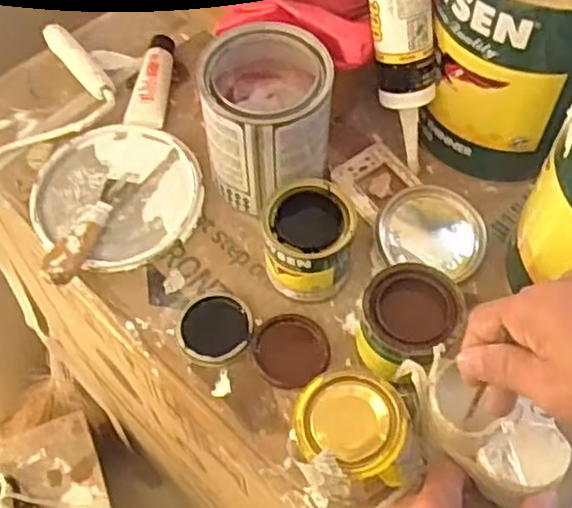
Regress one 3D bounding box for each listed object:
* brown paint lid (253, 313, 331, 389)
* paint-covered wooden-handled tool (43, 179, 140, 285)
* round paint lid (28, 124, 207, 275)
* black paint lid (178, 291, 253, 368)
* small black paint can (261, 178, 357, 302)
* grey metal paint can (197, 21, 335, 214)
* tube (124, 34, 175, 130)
[{"bbox_3d":[0.005,0.075,0.568,0.061,0.014,0.059,0,59,1],"label":"brown paint lid"},{"bbox_3d":[-0.169,-0.023,0.611,0.027,0.028,0.118,20,61,13],"label":"paint-covered wooden-handled tool"},{"bbox_3d":[-0.150,-0.055,0.646,0.152,0.016,0.138,37,66,21],"label":"round paint lid"},{"bbox_3d":[-0.058,0.059,0.582,0.060,0.010,0.064,-12,59,-6],"label":"black paint lid"},{"bbox_3d":[0.018,-0.013,0.579,0.070,0.077,0.079,6,59,5],"label":"small black paint can"},{"bbox_3d":[-0.014,-0.111,0.604,0.101,0.123,0.105,0,59,1],"label":"grey metal paint can"},{"bbox_3d":[-0.128,-0.168,0.696,0.034,0.019,0.106,6,59,5],"label":"tube"}]

